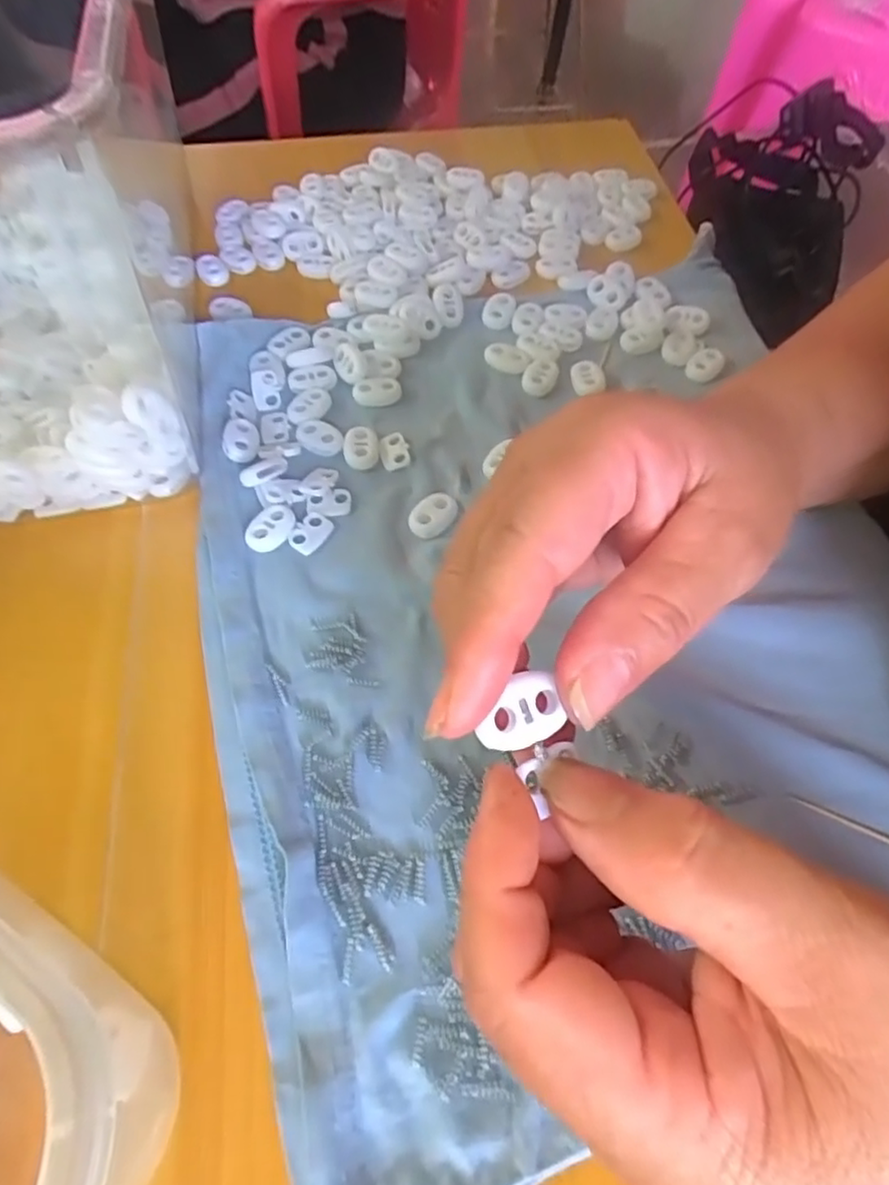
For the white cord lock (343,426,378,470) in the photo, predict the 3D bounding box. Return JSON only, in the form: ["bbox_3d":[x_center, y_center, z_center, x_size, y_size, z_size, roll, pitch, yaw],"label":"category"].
[{"bbox_3d":[-0.037,-0.064,0.284,0.015,0.005,0.022,-5,60,-5],"label":"white cord lock"}]

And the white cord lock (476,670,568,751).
[{"bbox_3d":[0.016,0.026,0.141,0.019,0.006,0.014,-23,91,-12],"label":"white cord lock"}]

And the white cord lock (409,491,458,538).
[{"bbox_3d":[-0.005,-0.032,0.266,0.015,0.005,0.022,35,65,17],"label":"white cord lock"}]

